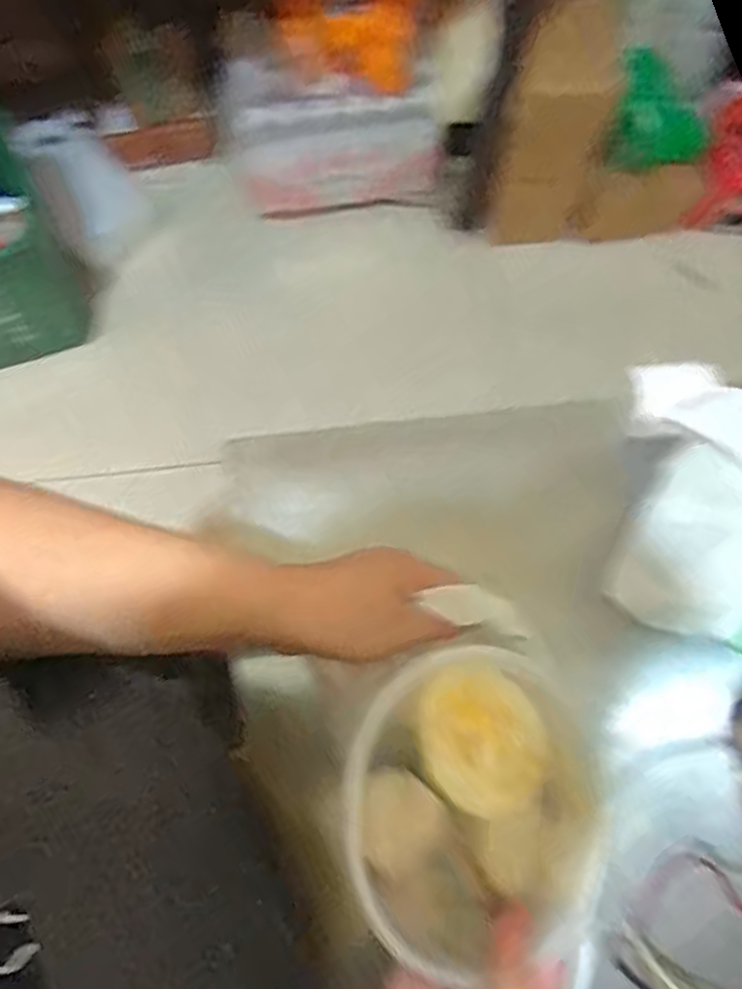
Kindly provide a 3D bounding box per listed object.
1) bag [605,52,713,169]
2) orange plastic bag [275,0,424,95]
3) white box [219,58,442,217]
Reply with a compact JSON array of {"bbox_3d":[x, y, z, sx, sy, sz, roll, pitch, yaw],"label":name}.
[{"bbox_3d":[0.483,-0.631,1.245,0.174,0.165,0.086,7,77,1],"label":"bag"},{"bbox_3d":[-0.024,-0.709,1.114,0.220,0.166,0.097,9,77,1],"label":"orange plastic bag"},{"bbox_3d":[-0.063,-0.594,1.293,0.373,0.288,0.091,3,77,0],"label":"white box"}]

